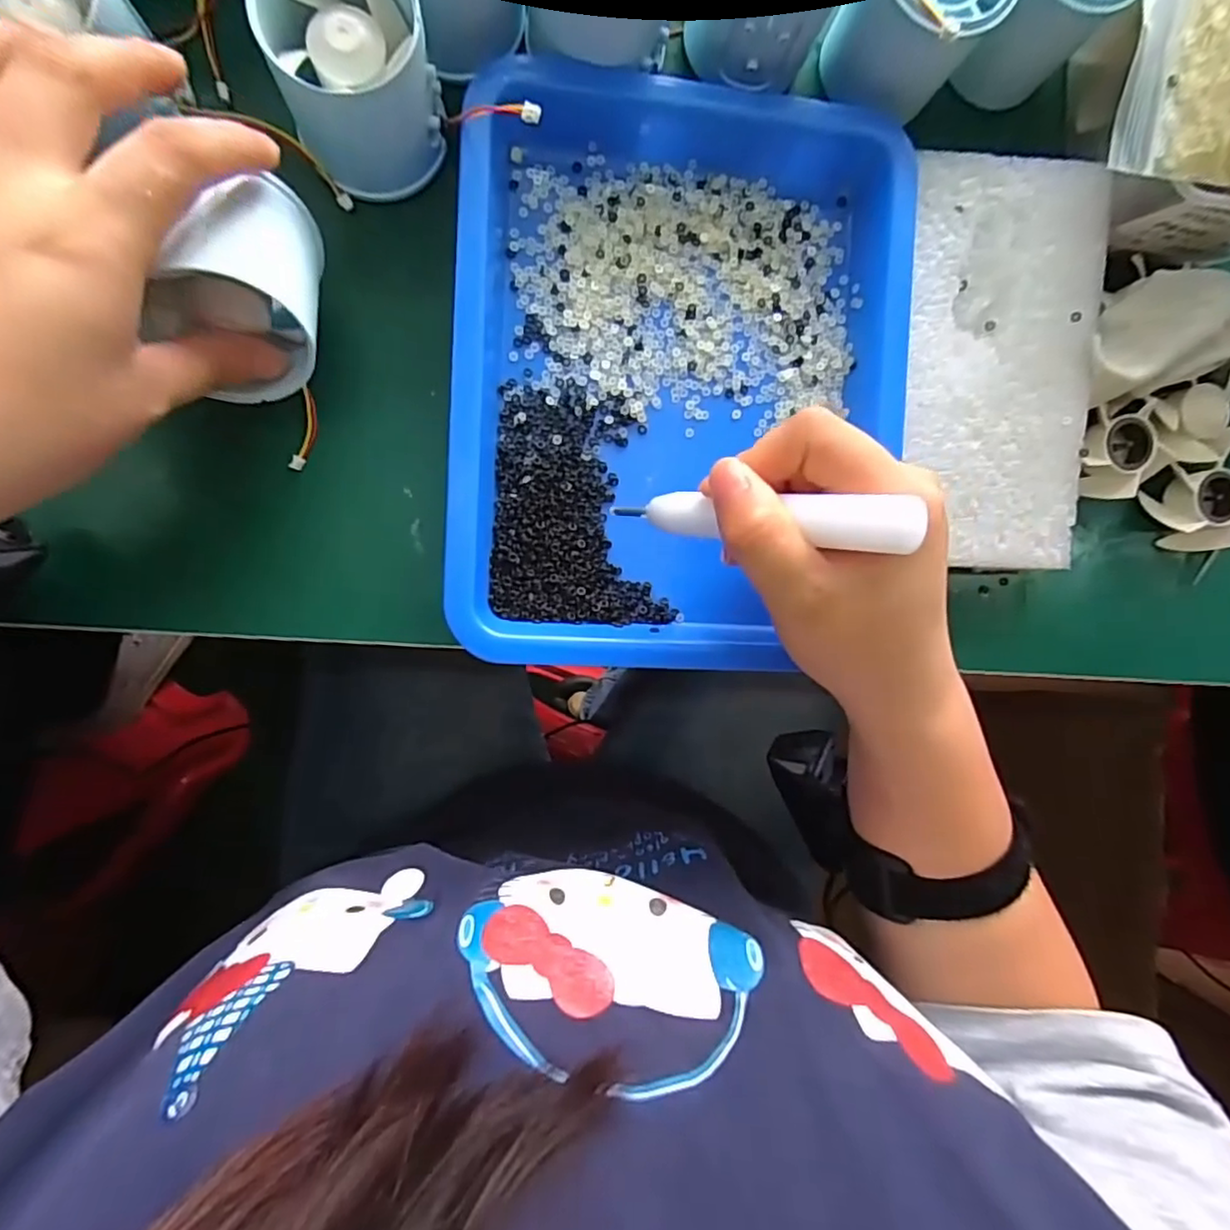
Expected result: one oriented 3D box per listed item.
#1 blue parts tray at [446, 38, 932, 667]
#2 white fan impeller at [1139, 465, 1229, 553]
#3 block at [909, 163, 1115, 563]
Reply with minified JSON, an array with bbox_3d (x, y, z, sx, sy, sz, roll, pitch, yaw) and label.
[{"bbox_3d":[0.027,-0.092,0.252,0.171,0.025,0.224,2,91,-8],"label":"blue parts tray"},{"bbox_3d":[0.265,-0.047,0.287,0.035,0.020,0.034,6,90,-8],"label":"white fan impeller"},{"bbox_3d":[0.156,-0.102,0.265,0.075,0.031,0.161,0,91,-8],"label":"block"}]

